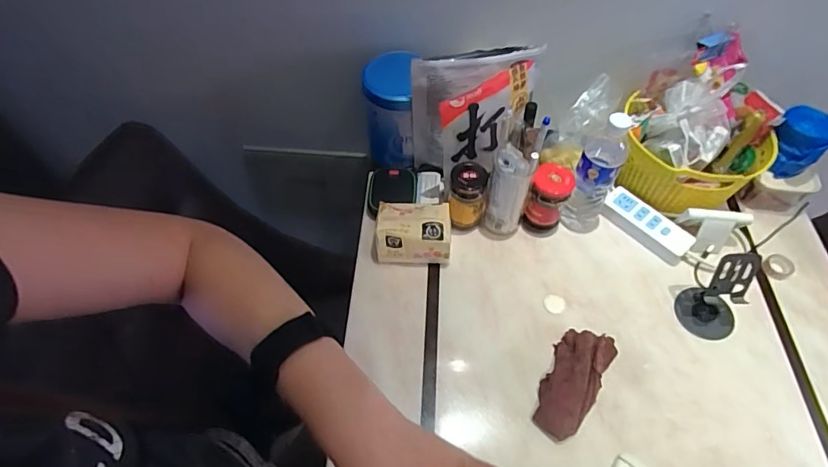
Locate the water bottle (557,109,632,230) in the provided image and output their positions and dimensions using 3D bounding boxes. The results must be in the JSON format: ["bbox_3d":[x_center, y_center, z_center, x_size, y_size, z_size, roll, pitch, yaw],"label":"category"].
[{"bbox_3d":[0.290,-0.088,0.780,0.069,0.229,0.079,27,60,17],"label":"water bottle"}]

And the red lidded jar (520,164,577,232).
[{"bbox_3d":[0.226,-0.054,0.816,0.064,0.124,0.058,22,58,15],"label":"red lidded jar"}]

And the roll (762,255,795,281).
[{"bbox_3d":[0.609,0.057,0.803,0.043,0.018,0.042,0,55,0],"label":"roll"}]

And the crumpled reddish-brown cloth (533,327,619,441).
[{"bbox_3d":[0.230,0.202,0.687,0.077,0.039,0.179,30,61,19],"label":"crumpled reddish-brown cloth"}]

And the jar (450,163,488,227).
[{"bbox_3d":[0.089,-0.061,0.822,0.064,0.125,0.061,1,55,-1],"label":"jar"}]

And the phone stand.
[{"bbox_3d":[0.460,0.091,0.712,0.084,0.127,0.086,0,55,0],"label":"phone stand"}]

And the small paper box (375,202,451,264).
[{"bbox_3d":[0.000,-0.002,0.813,0.123,0.079,0.092,2,55,0],"label":"small paper box"}]

